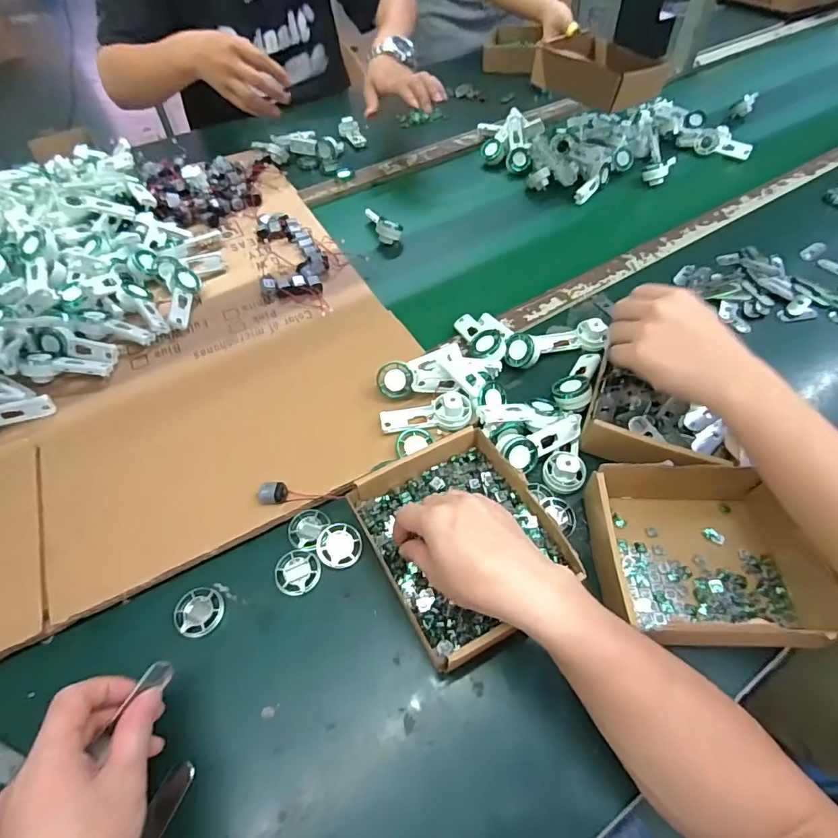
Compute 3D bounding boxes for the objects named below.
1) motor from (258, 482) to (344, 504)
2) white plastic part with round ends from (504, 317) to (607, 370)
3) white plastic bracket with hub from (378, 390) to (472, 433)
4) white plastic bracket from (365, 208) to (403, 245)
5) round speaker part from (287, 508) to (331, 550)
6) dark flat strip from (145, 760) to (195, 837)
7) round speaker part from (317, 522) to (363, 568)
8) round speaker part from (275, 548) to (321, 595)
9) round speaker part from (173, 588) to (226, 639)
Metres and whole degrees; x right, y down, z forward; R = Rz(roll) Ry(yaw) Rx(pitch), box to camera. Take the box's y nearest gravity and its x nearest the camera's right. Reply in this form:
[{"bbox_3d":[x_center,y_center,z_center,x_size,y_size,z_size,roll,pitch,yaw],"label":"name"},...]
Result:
[{"bbox_3d":[-0.113,0.072,0.459,0.077,0.014,0.018,6,55,-15],"label":"motor"},{"bbox_3d":[0.159,-0.090,0.572,0.118,0.036,0.041,-14,55,-8],"label":"white plastic part with round ends"},{"bbox_3d":[0.008,-0.007,0.493,0.093,0.019,0.034,-7,54,-3],"label":"white plastic bracket with hub"},{"bbox_3d":[-0.055,-0.308,0.750,0.037,0.029,0.083,-16,55,-9],"label":"white plastic bracket"},{"bbox_3d":[-0.105,0.102,0.454,0.035,0.009,0.039,24,58,18],"label":"round speaker part"},{"bbox_3d":[-0.176,0.268,0.337,0.016,0.006,0.048,11,41,9],"label":"dark flat strip"},{"bbox_3d":[-0.073,0.116,0.441,0.039,0.010,0.040,-1,54,2],"label":"round speaker part"},{"bbox_3d":[-0.108,0.136,0.432,0.039,0.006,0.039,-1,54,2],"label":"round speaker part"},{"bbox_3d":[-0.188,0.165,0.413,0.038,0.007,0.041,-1,54,2],"label":"round speaker part"}]

